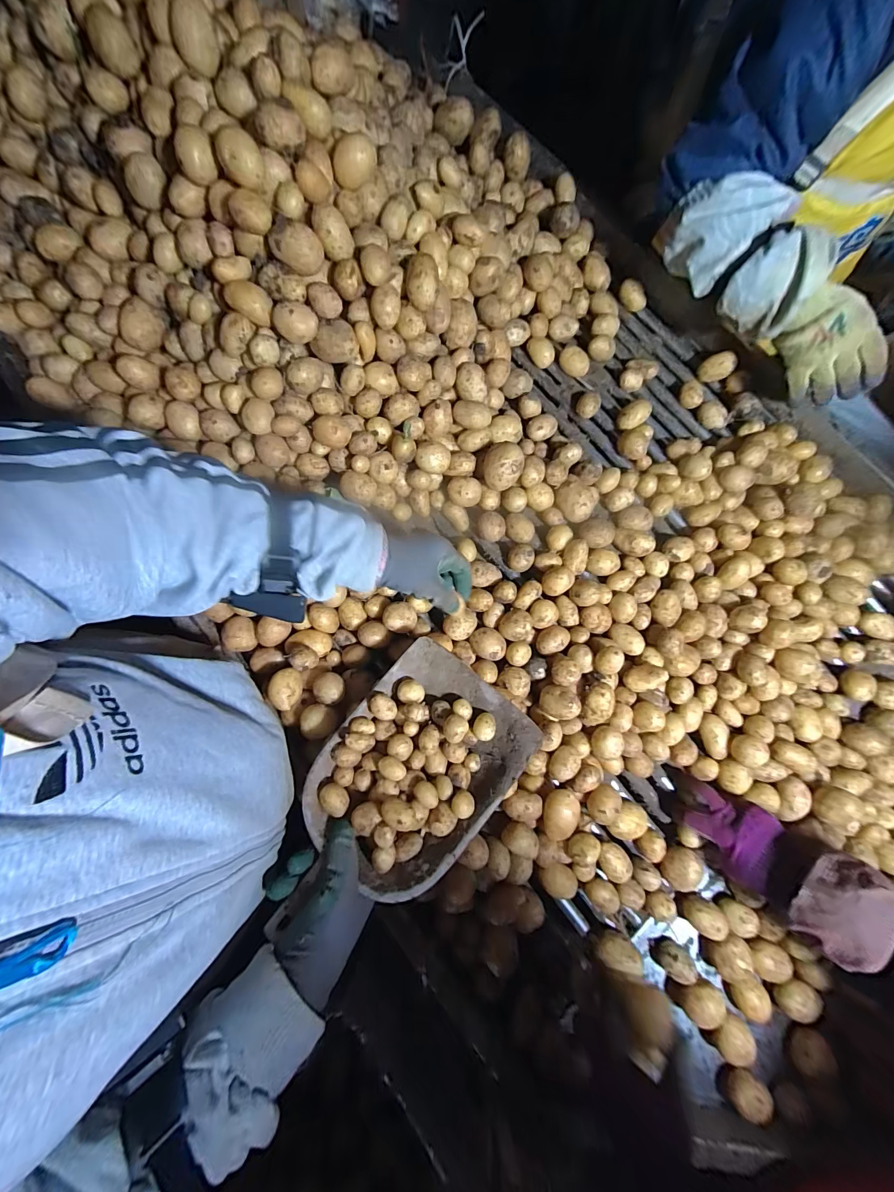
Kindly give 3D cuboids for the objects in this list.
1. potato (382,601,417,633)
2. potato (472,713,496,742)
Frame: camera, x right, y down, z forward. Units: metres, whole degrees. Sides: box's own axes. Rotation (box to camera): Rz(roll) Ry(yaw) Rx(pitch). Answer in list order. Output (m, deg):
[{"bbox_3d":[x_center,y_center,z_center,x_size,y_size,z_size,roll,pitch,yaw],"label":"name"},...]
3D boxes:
[{"bbox_3d":[-0.065,0.030,0.537,0.045,0.034,0.039,-6,77,-2],"label":"potato"},{"bbox_3d":[0.043,0.150,0.443,0.024,0.021,0.029,30,78,6],"label":"potato"}]

